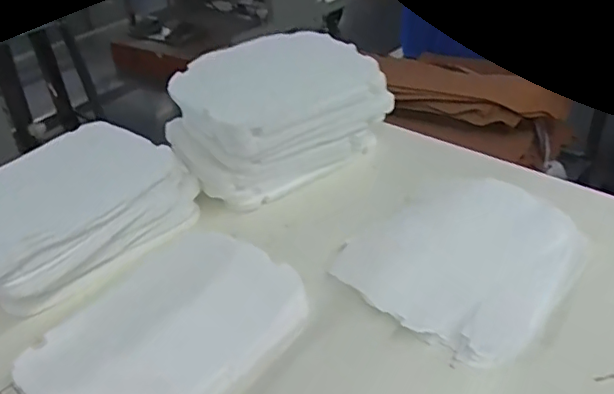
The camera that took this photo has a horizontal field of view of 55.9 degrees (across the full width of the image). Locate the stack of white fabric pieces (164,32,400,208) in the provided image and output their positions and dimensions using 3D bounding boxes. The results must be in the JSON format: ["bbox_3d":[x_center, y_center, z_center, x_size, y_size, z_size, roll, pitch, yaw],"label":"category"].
[{"bbox_3d":[-0.030,-0.086,0.598,0.207,0.121,0.122,-24,40,-25],"label":"stack of white fabric pieces"}]

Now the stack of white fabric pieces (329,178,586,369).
[{"bbox_3d":[0.135,0.049,0.488,0.185,0.016,0.157,-29,41,-31],"label":"stack of white fabric pieces"}]

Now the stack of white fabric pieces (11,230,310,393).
[{"bbox_3d":[-0.100,0.098,0.433,0.136,0.033,0.192,22,42,32],"label":"stack of white fabric pieces"}]

